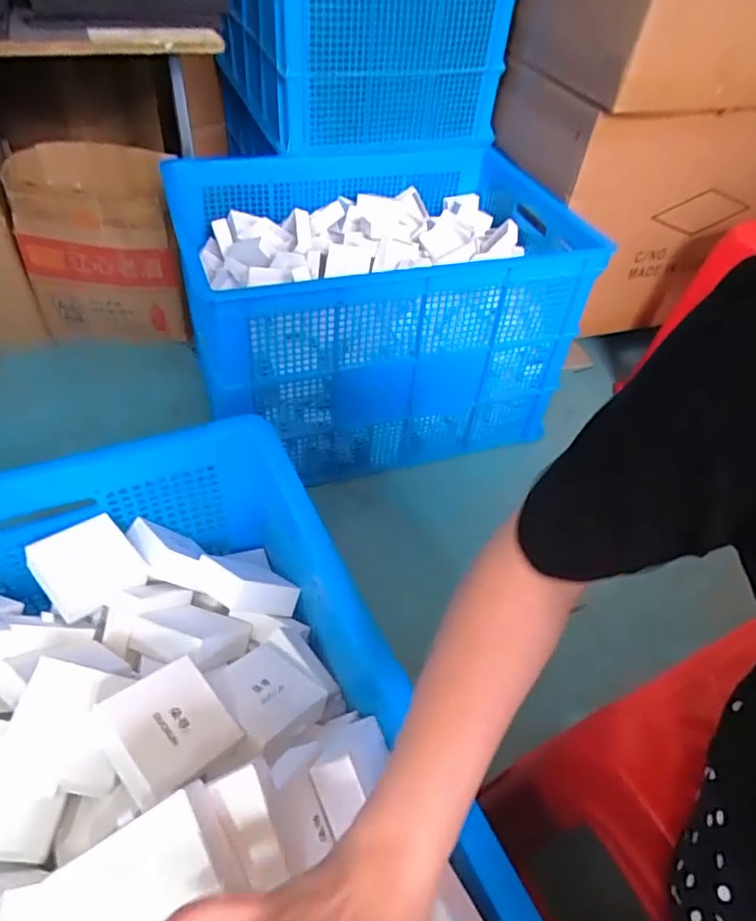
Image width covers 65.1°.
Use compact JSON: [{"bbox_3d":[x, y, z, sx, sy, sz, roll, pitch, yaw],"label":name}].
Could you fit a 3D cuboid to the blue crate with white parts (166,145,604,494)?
[{"bbox_3d":[-0.007,-0.356,1.378,0.809,0.458,0.601,-11,48,-17],"label":"blue crate with white parts"}]

